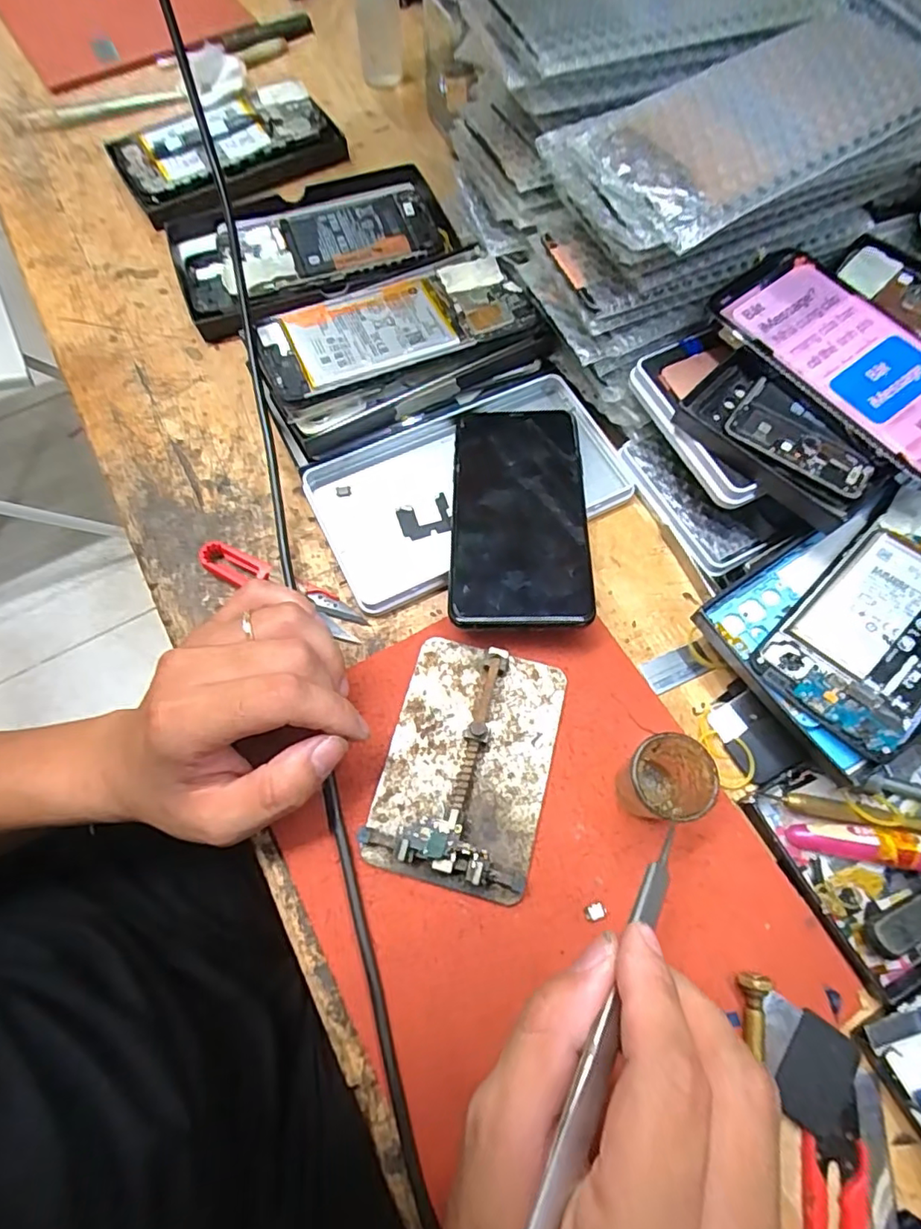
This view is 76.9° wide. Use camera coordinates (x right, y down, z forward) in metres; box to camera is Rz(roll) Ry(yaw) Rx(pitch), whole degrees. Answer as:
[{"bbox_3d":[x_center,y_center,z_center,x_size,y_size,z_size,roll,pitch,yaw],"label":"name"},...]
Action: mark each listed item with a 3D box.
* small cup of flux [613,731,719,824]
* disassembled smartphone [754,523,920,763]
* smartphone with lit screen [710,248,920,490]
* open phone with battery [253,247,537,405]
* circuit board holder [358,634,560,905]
[{"bbox_3d":[0.094,0.078,0.271,0.033,0.047,0.035,-5,68,-2],"label":"small cup of flux"},{"bbox_3d":[0.216,-0.006,0.279,0.150,0.007,0.068,-43,66,-9],"label":"disassembled smartphone"},{"bbox_3d":[0.197,-0.128,0.290,0.064,0.008,0.140,-37,75,-8],"label":"smartphone with lit screen"},{"bbox_3d":[-0.042,-0.183,0.362,0.167,0.012,0.080,-23,72,-10],"label":"open phone with battery"},{"bbox_3d":[0.003,0.072,0.288,0.081,0.018,0.115,14,69,6],"label":"circuit board holder"}]

